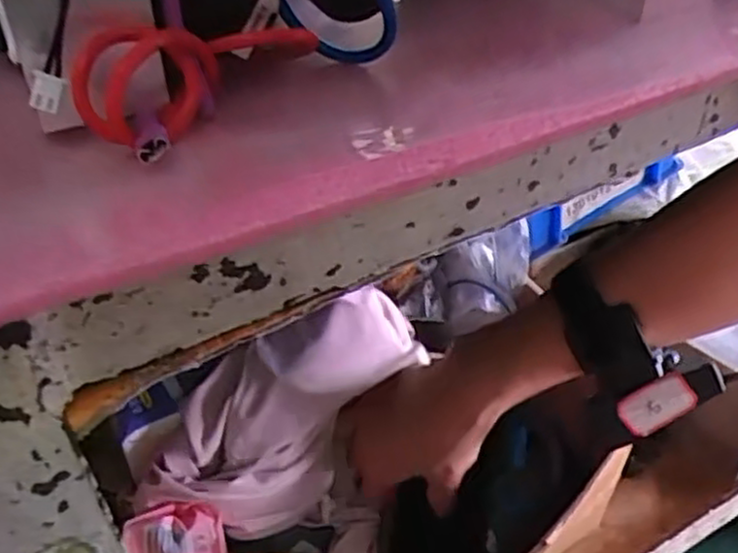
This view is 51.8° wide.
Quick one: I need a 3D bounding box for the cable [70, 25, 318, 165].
[{"bbox_3d":[-0.047,-0.053,0.191,0.037,0.022,0.061,22,46,23],"label":"cable"}]

